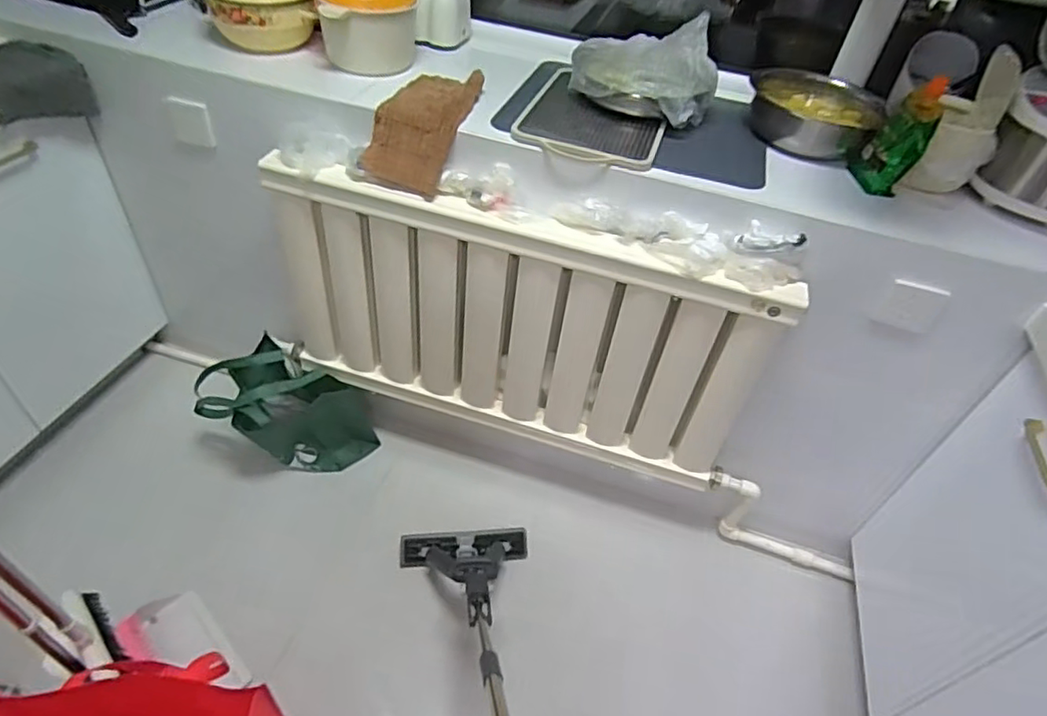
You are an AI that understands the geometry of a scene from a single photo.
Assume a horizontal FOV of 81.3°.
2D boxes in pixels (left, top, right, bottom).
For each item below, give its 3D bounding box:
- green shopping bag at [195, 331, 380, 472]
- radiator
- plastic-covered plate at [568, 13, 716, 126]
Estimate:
[{"bbox_3d":[-0.559,0.122,1.460,0.361,0.277,0.214,-13,49,-19],"label":"green shopping bag"},{"bbox_3d":[-0.034,-0.046,1.232,0.990,0.535,0.062,14,46,7],"label":"radiator"},{"bbox_3d":[0.221,-0.530,1.115,0.264,0.121,0.245,3,46,-3],"label":"plastic-covered plate"}]

